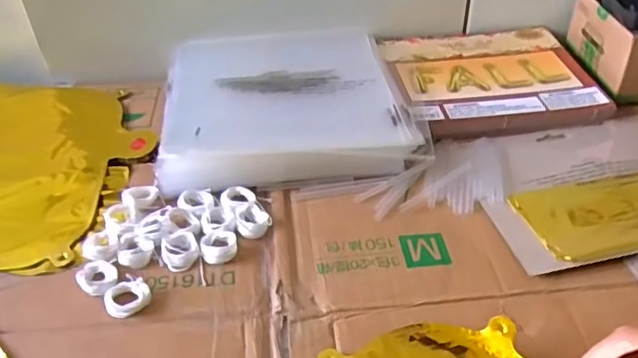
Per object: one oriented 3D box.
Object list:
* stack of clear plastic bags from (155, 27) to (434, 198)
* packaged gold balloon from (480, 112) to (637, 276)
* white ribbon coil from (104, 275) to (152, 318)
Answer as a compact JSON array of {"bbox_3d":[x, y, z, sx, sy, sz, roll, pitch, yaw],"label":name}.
[{"bbox_3d":[-0.035,-0.085,0.585,0.219,0.033,0.248,-6,41,-4],"label":"stack of clear plastic bags"},{"bbox_3d":[0.221,-0.002,0.485,0.188,0.010,0.163,-10,41,-8],"label":"packaged gold balloon"},{"bbox_3d":[-0.131,0.080,0.412,0.029,0.008,0.029,-2,41,1],"label":"white ribbon coil"}]

